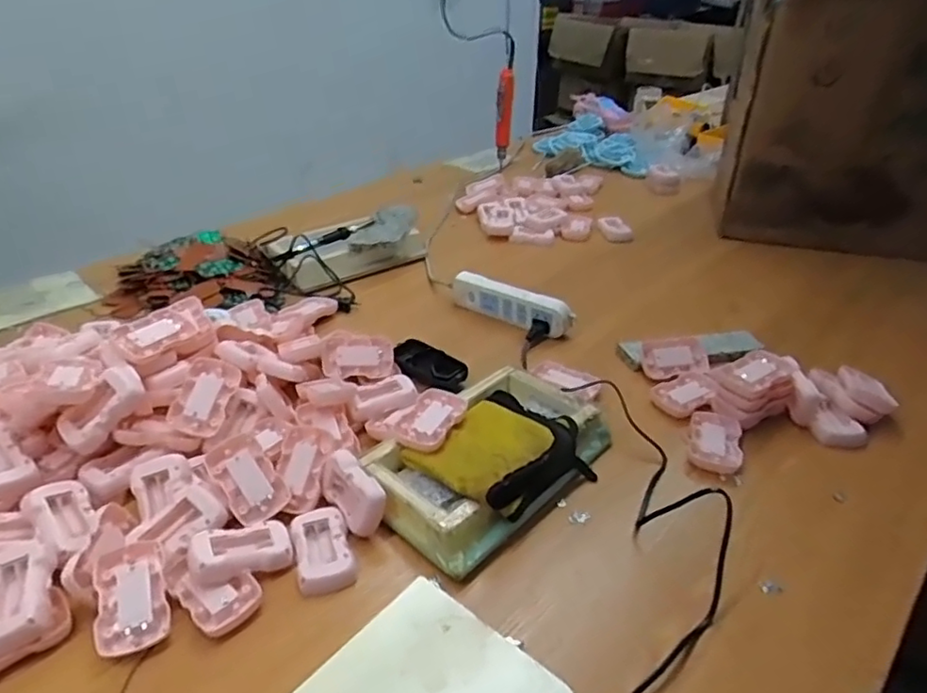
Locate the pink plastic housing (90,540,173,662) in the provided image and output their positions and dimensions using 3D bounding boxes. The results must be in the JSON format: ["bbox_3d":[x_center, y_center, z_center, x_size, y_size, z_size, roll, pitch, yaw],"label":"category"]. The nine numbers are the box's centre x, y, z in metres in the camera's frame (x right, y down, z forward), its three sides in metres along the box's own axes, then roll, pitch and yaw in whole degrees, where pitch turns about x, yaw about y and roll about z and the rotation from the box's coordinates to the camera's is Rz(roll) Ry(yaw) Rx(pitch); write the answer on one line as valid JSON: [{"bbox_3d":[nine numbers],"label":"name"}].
[{"bbox_3d":[-0.280,0.212,0.519,0.054,0.019,0.086,-14,55,-17],"label":"pink plastic housing"}]

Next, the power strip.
[{"bbox_3d":[0.071,-0.068,0.943,0.202,0.062,0.028,22,39,28],"label":"power strip"}]

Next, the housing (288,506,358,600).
[{"bbox_3d":[-0.132,0.190,0.574,0.050,0.017,0.084,-11,35,-18],"label":"housing"}]

